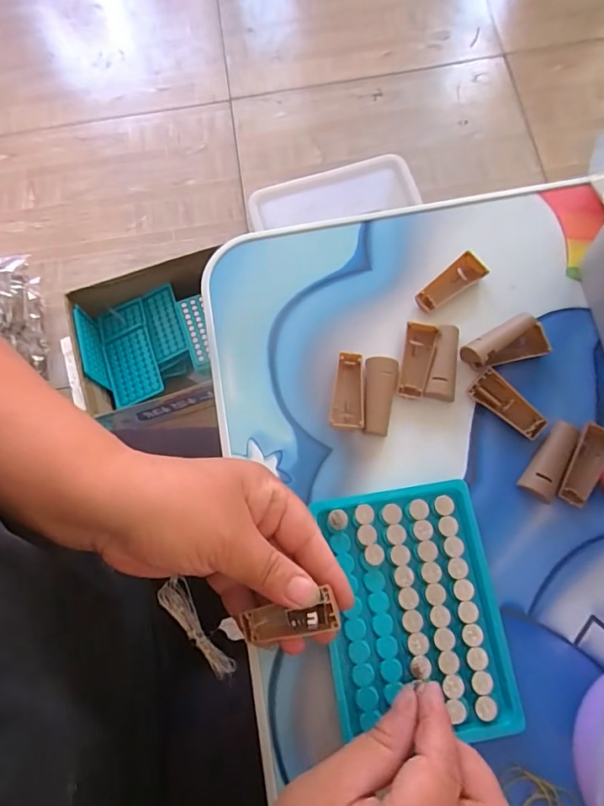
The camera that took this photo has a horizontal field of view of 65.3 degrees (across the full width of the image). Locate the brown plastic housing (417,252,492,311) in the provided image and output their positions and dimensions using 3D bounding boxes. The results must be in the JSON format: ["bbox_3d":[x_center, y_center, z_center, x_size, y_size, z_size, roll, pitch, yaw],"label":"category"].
[{"bbox_3d":[0.099,-0.081,0.318,0.050,0.008,0.020,-33,77,-8],"label":"brown plastic housing"}]

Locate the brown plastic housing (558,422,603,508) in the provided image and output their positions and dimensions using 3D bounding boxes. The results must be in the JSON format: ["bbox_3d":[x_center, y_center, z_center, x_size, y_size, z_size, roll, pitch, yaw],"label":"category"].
[{"bbox_3d":[0.171,0.038,0.285,0.021,0.009,0.050,29,77,7],"label":"brown plastic housing"}]

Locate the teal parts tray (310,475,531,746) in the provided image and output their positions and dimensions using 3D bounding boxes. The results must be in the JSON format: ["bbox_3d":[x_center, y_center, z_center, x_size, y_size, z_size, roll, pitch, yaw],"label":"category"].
[{"bbox_3d":[0.061,0.114,0.265,0.092,0.015,0.127,-7,75,-2],"label":"teal parts tray"}]

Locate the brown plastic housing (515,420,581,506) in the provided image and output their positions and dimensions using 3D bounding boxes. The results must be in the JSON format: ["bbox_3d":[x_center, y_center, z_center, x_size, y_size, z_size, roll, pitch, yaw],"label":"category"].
[{"bbox_3d":[0.151,0.034,0.286,0.020,0.011,0.049,29,77,8],"label":"brown plastic housing"}]

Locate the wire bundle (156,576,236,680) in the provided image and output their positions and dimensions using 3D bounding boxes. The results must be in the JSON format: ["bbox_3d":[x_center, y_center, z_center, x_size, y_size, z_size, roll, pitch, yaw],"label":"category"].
[{"bbox_3d":[-0.061,0.133,0.278,0.016,0.004,0.064,-34,90,-39],"label":"wire bundle"}]

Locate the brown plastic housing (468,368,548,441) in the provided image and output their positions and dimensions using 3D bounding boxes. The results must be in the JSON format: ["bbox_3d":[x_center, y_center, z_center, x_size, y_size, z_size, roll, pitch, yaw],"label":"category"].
[{"bbox_3d":[0.129,0.001,0.296,0.049,0.008,0.021,41,78,10],"label":"brown plastic housing"}]

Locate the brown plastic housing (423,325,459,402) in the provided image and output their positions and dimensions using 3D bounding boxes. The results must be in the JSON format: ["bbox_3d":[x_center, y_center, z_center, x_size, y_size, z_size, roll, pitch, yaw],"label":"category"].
[{"bbox_3d":[0.092,-0.026,0.303,0.018,0.009,0.049,15,75,4],"label":"brown plastic housing"}]

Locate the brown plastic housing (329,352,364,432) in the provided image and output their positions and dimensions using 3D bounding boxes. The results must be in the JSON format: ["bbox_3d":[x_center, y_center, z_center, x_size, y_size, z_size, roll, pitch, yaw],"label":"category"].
[{"bbox_3d":[0.030,-0.007,0.301,0.020,0.010,0.050,8,75,2],"label":"brown plastic housing"}]

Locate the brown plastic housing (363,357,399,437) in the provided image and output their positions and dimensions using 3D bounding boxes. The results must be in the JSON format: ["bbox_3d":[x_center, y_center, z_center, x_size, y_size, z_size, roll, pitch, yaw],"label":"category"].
[{"bbox_3d":[0.050,-0.004,0.299,0.020,0.010,0.049,4,75,1],"label":"brown plastic housing"}]

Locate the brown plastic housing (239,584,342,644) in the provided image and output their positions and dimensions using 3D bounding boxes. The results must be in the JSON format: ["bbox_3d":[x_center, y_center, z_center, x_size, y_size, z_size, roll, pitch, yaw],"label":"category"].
[{"bbox_3d":[-0.007,0.109,0.241,0.051,0.007,0.017,-16,75,15],"label":"brown plastic housing"}]

